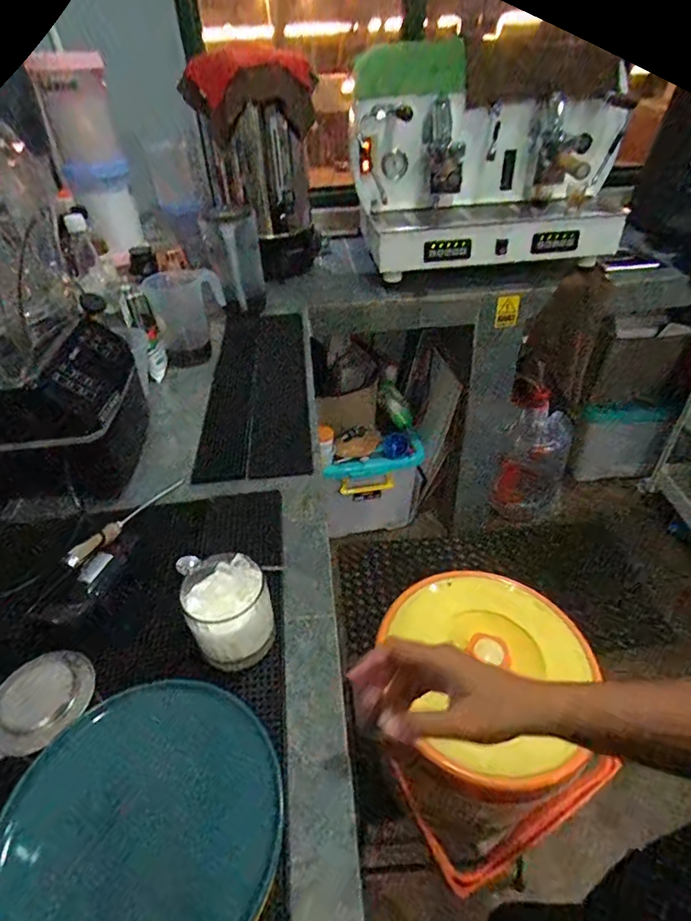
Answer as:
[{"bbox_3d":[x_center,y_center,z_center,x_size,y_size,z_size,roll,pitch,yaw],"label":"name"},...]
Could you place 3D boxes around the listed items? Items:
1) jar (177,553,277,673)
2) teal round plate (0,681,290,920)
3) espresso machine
[{"bbox_3d":[-0.117,0.159,0.507,0.079,0.109,0.075,-2,40,2],"label":"jar"},{"bbox_3d":[-0.150,0.275,0.375,0.202,0.024,0.190,7,46,-8],"label":"teal round plate"},{"bbox_3d":[0.421,-0.791,1.320,0.757,0.467,0.350,-12,41,-10],"label":"espresso machine"}]

